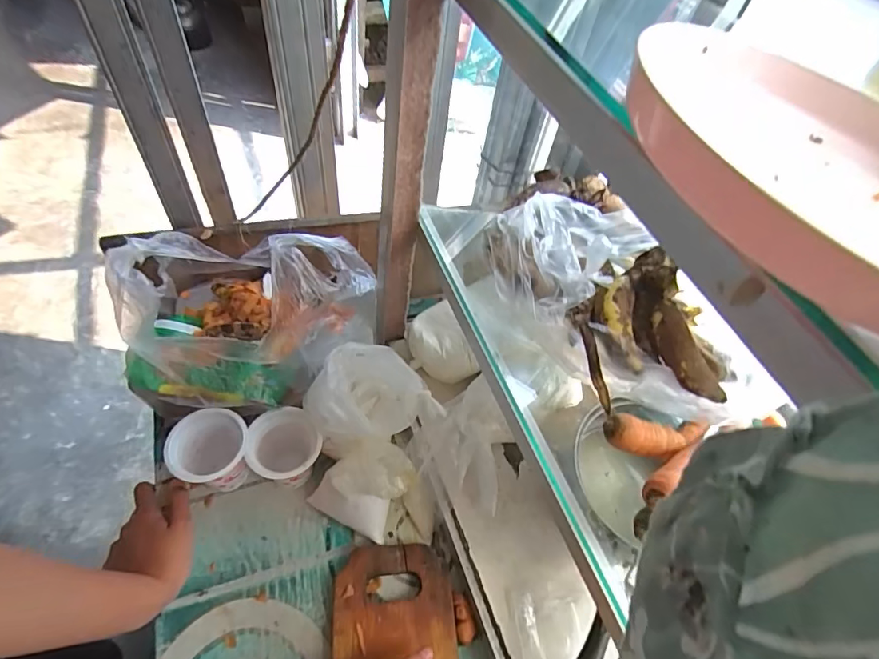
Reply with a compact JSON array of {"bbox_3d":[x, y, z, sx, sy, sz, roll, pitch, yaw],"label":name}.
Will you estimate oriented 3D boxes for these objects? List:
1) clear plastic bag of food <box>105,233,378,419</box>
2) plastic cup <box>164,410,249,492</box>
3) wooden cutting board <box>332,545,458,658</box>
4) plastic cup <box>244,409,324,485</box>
[{"bbox_3d":[-0.183,-0.026,0.456,0.230,0.150,0.157,-7,56,-13],"label":"clear plastic bag of food"},{"bbox_3d":[-0.221,0.125,0.470,0.069,0.086,0.066,4,54,-5],"label":"plastic cup"},{"bbox_3d":[-0.037,0.315,0.408,0.110,0.019,0.232,-5,56,-3],"label":"wooden cutting board"},{"bbox_3d":[-0.154,0.125,0.484,0.069,0.084,0.056,-17,58,-19],"label":"plastic cup"}]

